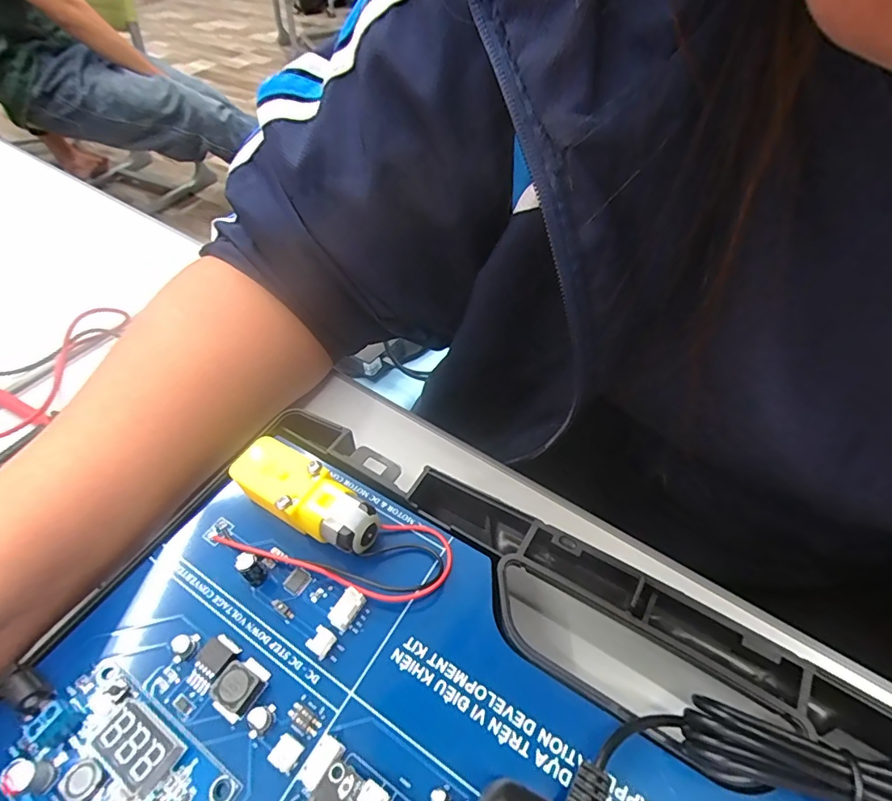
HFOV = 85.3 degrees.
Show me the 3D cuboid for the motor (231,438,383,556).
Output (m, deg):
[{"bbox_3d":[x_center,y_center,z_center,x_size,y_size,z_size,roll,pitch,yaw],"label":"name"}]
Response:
[{"bbox_3d":[-0.055,0.042,0.195,0.066,0.021,0.024,24,56,22],"label":"motor"}]

